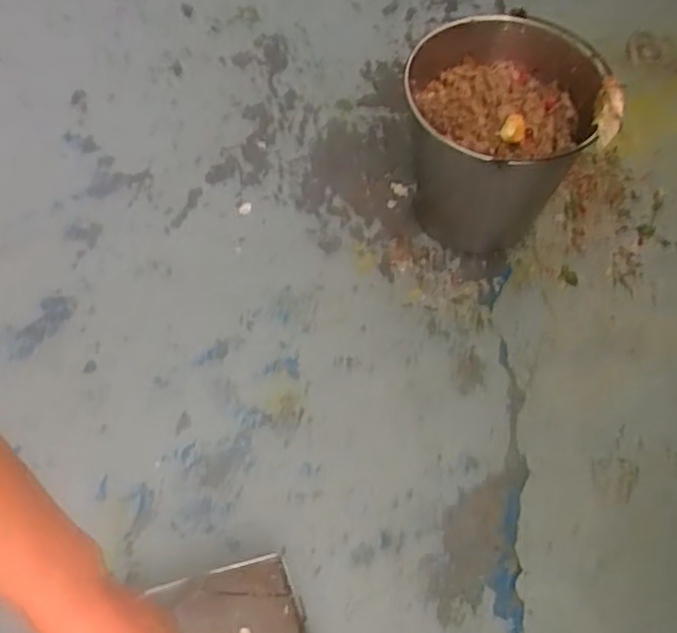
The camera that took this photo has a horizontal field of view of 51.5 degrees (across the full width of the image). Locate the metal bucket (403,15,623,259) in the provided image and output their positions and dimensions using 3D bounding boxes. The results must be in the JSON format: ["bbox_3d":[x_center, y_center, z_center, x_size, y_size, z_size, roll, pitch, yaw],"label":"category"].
[{"bbox_3d":[0.290,-0.328,1.330,0.360,0.322,0.340,2,59,-3],"label":"metal bucket"}]

